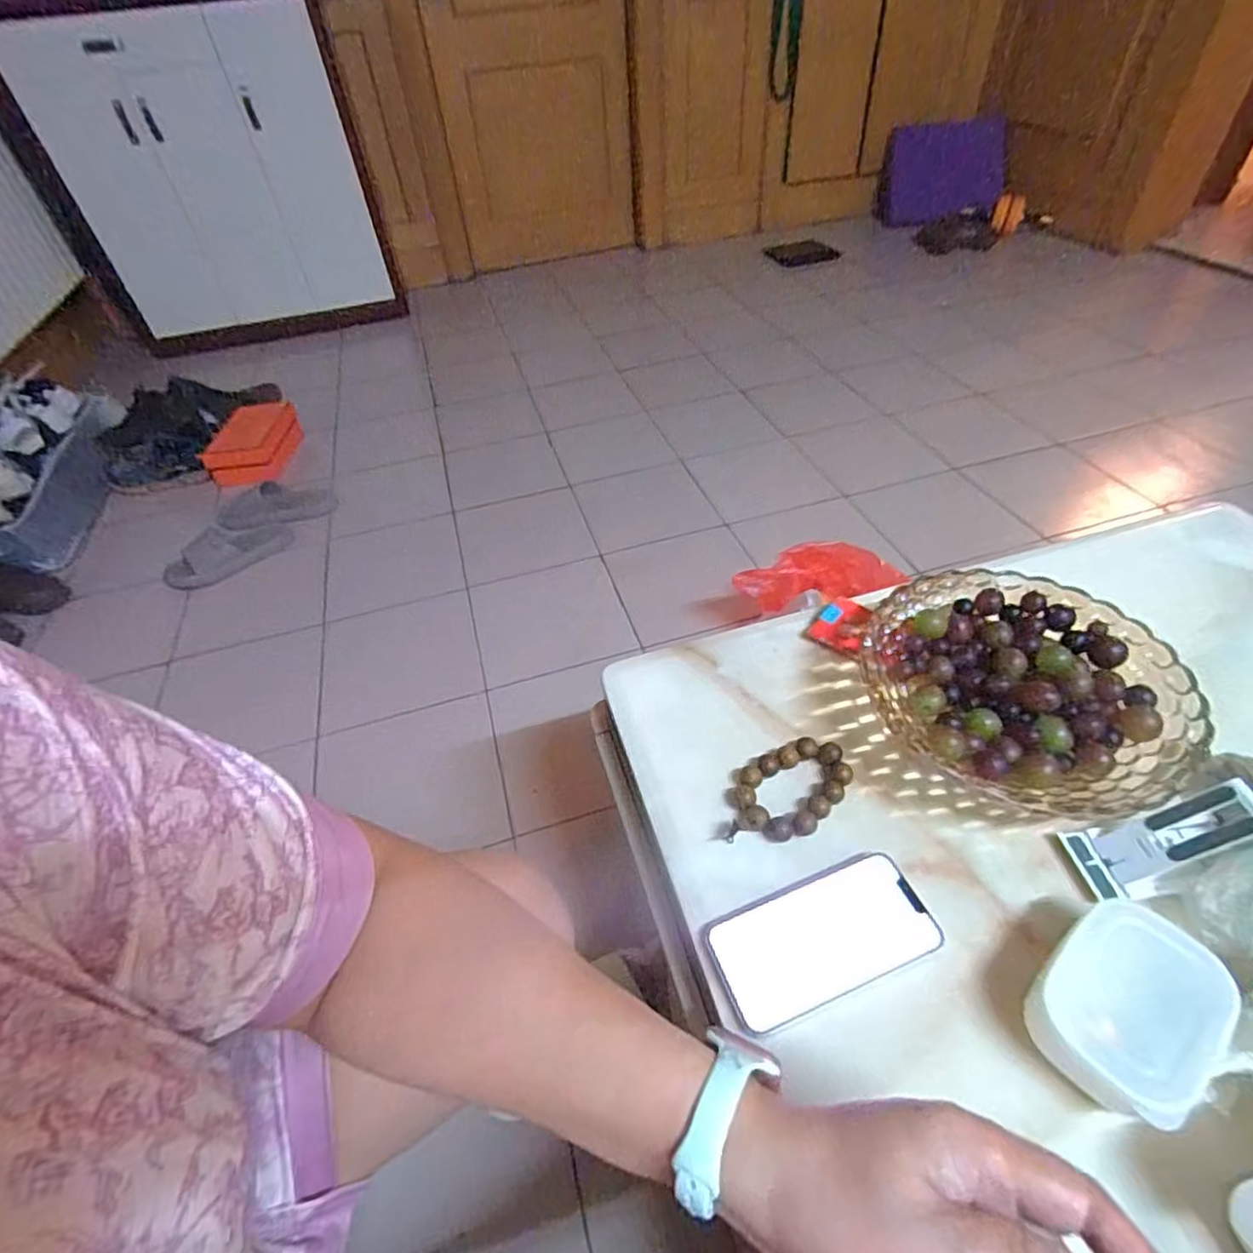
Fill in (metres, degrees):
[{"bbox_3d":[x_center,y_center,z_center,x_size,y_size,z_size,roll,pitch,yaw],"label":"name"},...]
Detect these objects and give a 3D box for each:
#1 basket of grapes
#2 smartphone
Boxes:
[{"bbox_3d":[0.315,0.054,0.514,0.226,0.062,0.221,4,47,12],"label":"basket of grapes"},{"bbox_3d":[0.131,0.208,0.422,0.145,0.010,0.072,-19,46,-11],"label":"smartphone"}]

